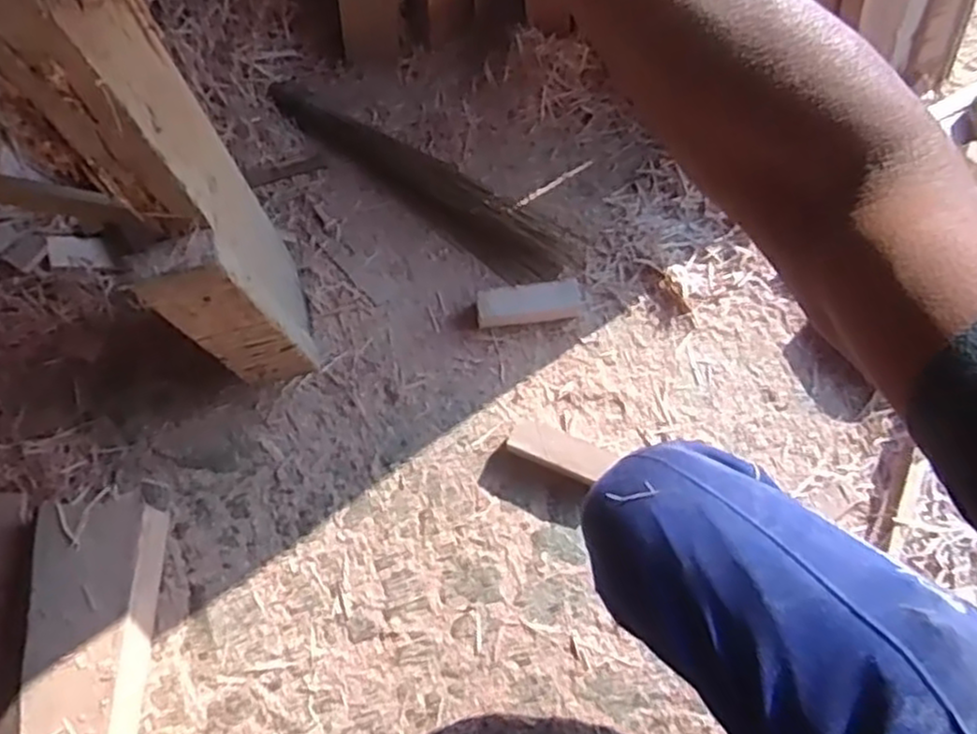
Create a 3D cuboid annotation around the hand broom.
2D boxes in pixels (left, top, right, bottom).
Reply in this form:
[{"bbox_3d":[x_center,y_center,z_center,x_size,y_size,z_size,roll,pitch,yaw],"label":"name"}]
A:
[{"bbox_3d":[-0.095,-0.229,0.921,0.459,0.035,0.089,31,71,10],"label":"hand broom"}]

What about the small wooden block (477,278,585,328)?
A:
[{"bbox_3d":[0.049,-0.072,0.851,0.121,0.037,0.034,-5,69,-4],"label":"small wooden block"}]

